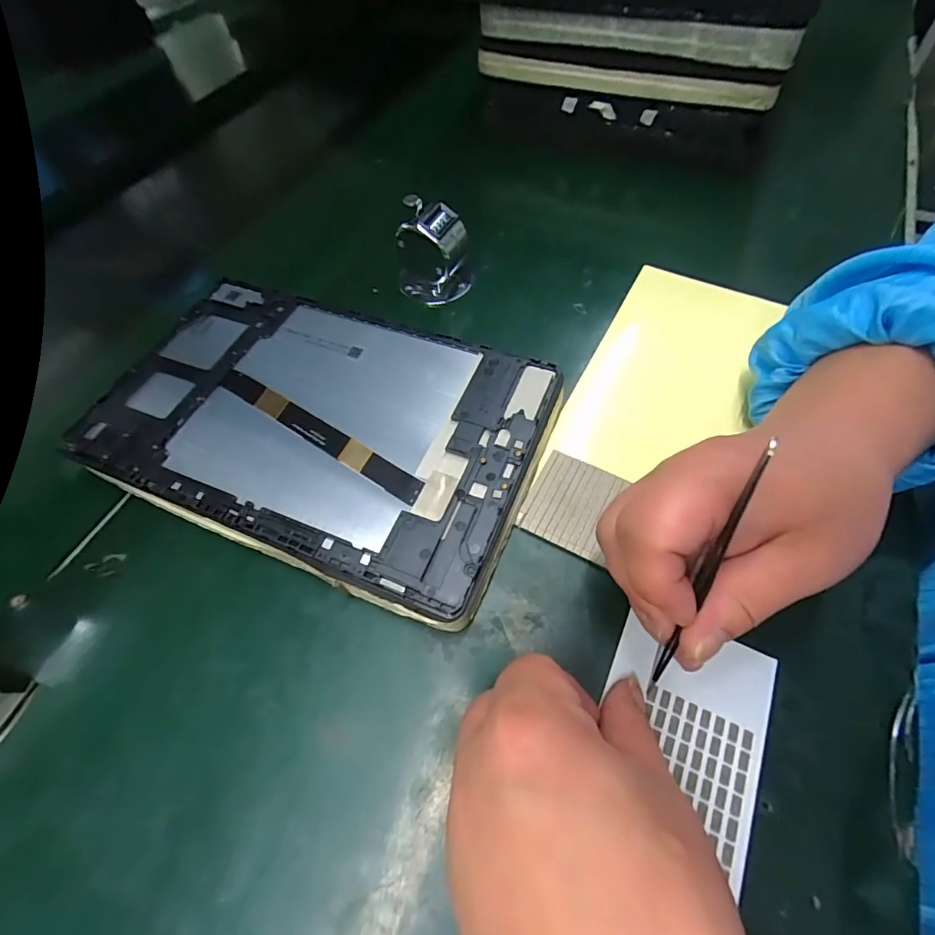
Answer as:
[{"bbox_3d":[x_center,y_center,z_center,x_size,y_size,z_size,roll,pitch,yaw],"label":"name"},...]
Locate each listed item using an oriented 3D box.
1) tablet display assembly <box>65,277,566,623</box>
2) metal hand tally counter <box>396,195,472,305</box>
[{"bbox_3d":[-0.084,-0.026,0.258,0.241,0.017,0.152,18,62,14],"label":"tablet display assembly"},{"bbox_3d":[-0.025,-0.152,0.323,0.049,0.078,0.028,11,62,10],"label":"metal hand tally counter"}]

